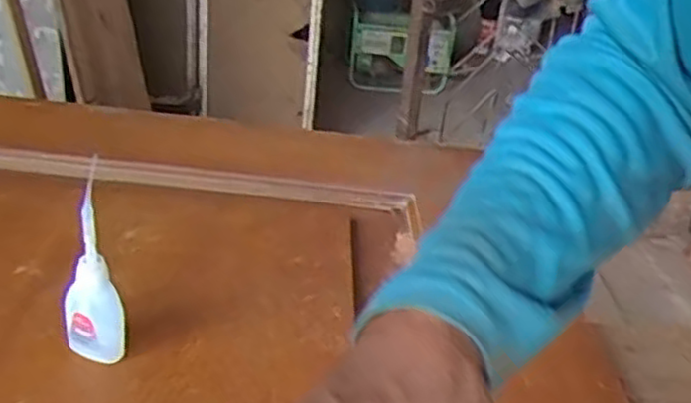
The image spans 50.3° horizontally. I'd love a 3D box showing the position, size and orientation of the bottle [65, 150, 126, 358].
[{"bbox_3d":[-0.140,0.038,0.407,0.031,0.126,0.020,-4,29,-22],"label":"bottle"}]

